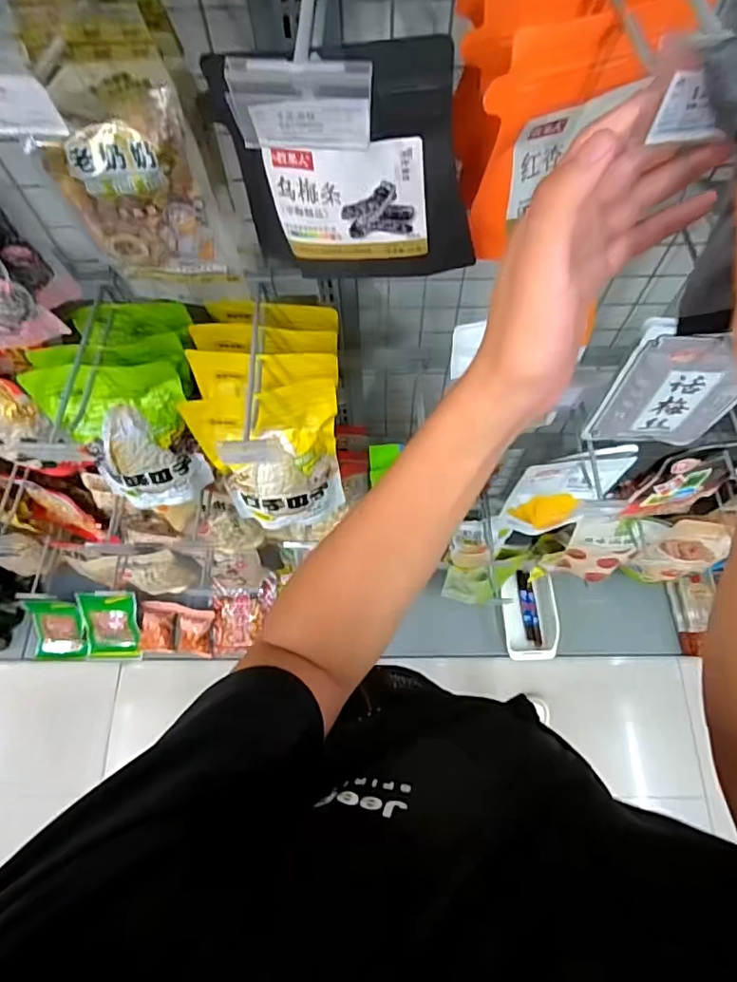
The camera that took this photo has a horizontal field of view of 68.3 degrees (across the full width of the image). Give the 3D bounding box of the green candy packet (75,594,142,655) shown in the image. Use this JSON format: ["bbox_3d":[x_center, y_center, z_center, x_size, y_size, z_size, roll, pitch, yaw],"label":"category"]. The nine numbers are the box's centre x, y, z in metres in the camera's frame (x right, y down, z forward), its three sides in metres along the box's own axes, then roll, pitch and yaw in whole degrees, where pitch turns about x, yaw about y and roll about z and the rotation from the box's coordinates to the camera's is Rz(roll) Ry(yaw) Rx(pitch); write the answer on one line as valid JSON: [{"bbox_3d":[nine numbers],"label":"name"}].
[{"bbox_3d":[-0.676,0.353,1.430,0.140,0.243,0.027,0,28,-4],"label":"green candy packet"}]

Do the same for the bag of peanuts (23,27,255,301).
[{"bbox_3d":[-0.162,-0.211,0.392,0.102,0.198,0.024,-2,69,1],"label":"bag of peanuts"}]

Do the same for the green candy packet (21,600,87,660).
[{"bbox_3d":[-0.834,0.376,1.463,0.156,0.030,0.188,0,110,4],"label":"green candy packet"}]

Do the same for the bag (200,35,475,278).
[{"bbox_3d":[-0.011,-0.203,0.354,0.159,0.147,0.026,9,69,5],"label":"bag"}]

